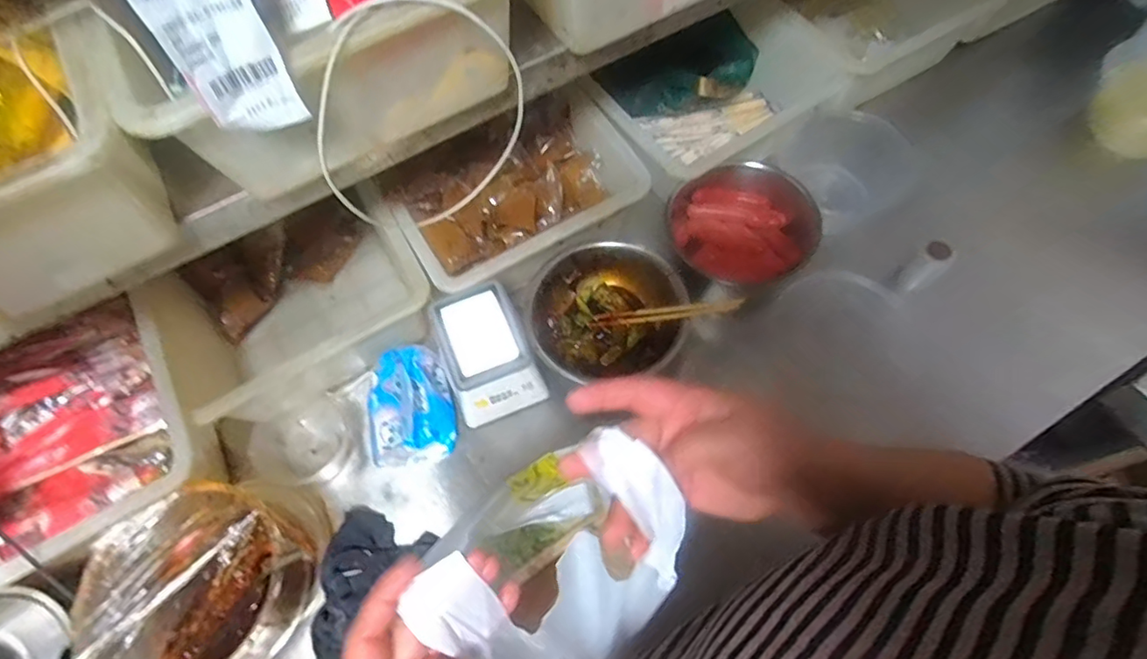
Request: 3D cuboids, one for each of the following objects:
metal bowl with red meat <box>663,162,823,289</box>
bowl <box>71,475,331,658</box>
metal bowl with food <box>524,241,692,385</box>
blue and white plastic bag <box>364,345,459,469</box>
[{"bbox_3d":[0.205,-0.126,0.698,0.143,0.070,0.160,-29,66,-11],"label":"metal bowl with red meat"},{"bbox_3d":[-0.344,0.243,0.552,0.179,0.107,0.173,-1,64,2],"label":"bowl"},{"bbox_3d":[0.034,-0.019,0.681,0.180,0.080,0.156,-20,65,-7],"label":"metal bowl with food"},{"bbox_3d":[-0.188,0.086,0.642,0.096,0.056,0.125,-13,64,-3],"label":"blue and white plastic bag"}]

